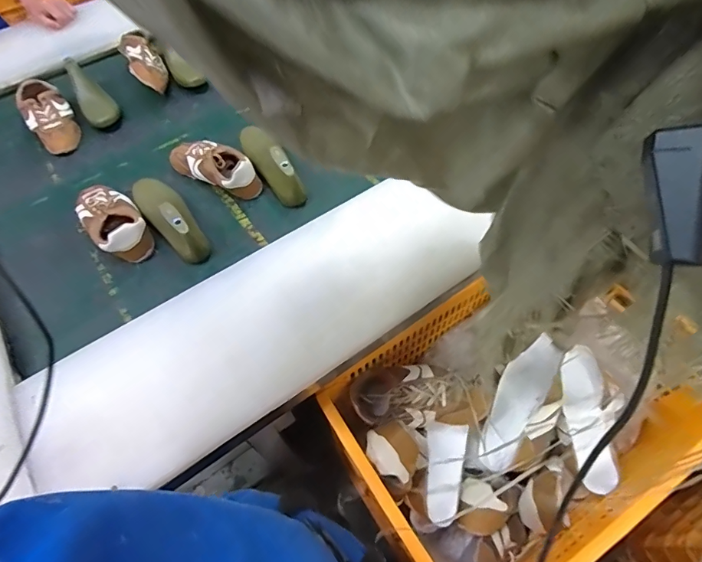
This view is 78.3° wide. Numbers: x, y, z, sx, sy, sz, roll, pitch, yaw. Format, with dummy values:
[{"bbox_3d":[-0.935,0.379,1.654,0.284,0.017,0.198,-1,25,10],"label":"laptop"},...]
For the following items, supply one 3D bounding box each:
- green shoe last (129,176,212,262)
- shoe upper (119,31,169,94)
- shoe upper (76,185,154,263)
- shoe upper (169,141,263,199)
[{"bbox_3d":[-0.330,-0.119,0.772,0.065,0.086,0.199,-37,66,-18],"label":"green shoe last"},{"bbox_3d":[-0.485,-0.518,1.012,0.084,0.051,0.166,-25,77,-13],"label":"shoe upper"},{"bbox_3d":[-0.430,-0.111,0.775,0.088,0.053,0.174,-36,66,-18],"label":"shoe upper"},{"bbox_3d":[-0.269,-0.224,0.862,0.201,0.088,0.073,27,64,15],"label":"shoe upper"}]

